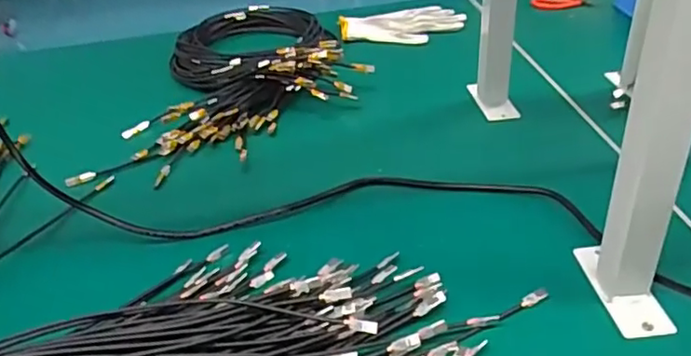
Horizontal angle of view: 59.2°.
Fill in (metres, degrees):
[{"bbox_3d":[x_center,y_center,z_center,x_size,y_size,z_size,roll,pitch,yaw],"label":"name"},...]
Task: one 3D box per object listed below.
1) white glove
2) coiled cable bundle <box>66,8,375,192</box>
[{"bbox_3d":[0.094,-0.243,0.977,0.198,0.016,0.127,-9,34,-5],"label":"white glove"},{"bbox_3d":[-0.128,-0.166,0.852,0.296,0.060,0.490,-1,34,7],"label":"coiled cable bundle"}]

